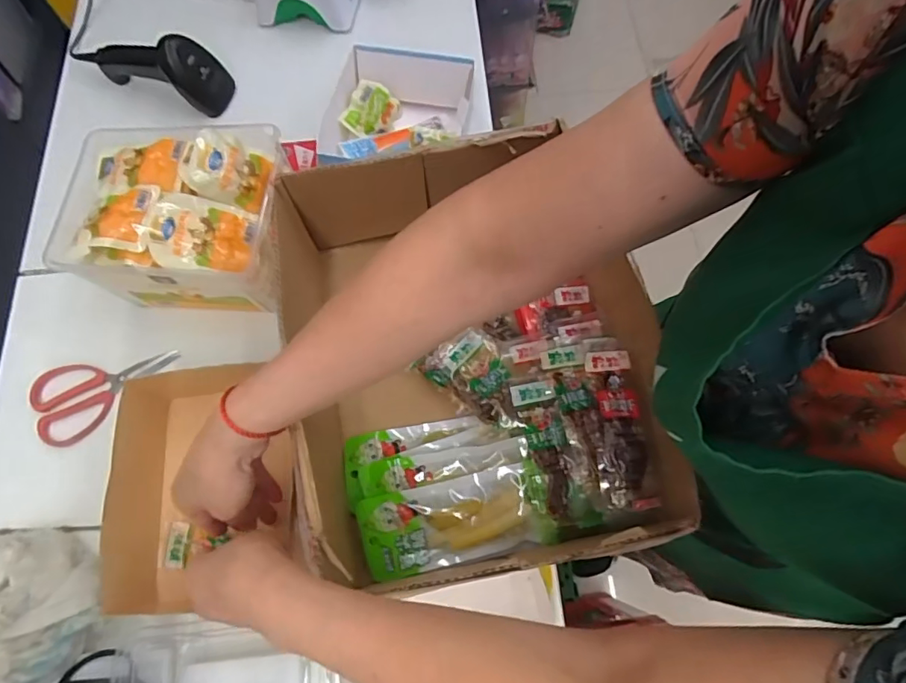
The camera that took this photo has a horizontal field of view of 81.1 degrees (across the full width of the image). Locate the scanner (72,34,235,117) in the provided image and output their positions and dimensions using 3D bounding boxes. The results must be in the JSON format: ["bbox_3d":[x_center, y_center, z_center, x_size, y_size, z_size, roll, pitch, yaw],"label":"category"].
[{"bbox_3d":[-0.385,-0.358,0.675,0.213,0.082,0.064,23,73,9],"label":"scanner"}]

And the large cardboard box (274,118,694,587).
[{"bbox_3d":[0.008,0.020,0.490,0.309,0.155,0.360,-9,70,-2],"label":"large cardboard box"}]

